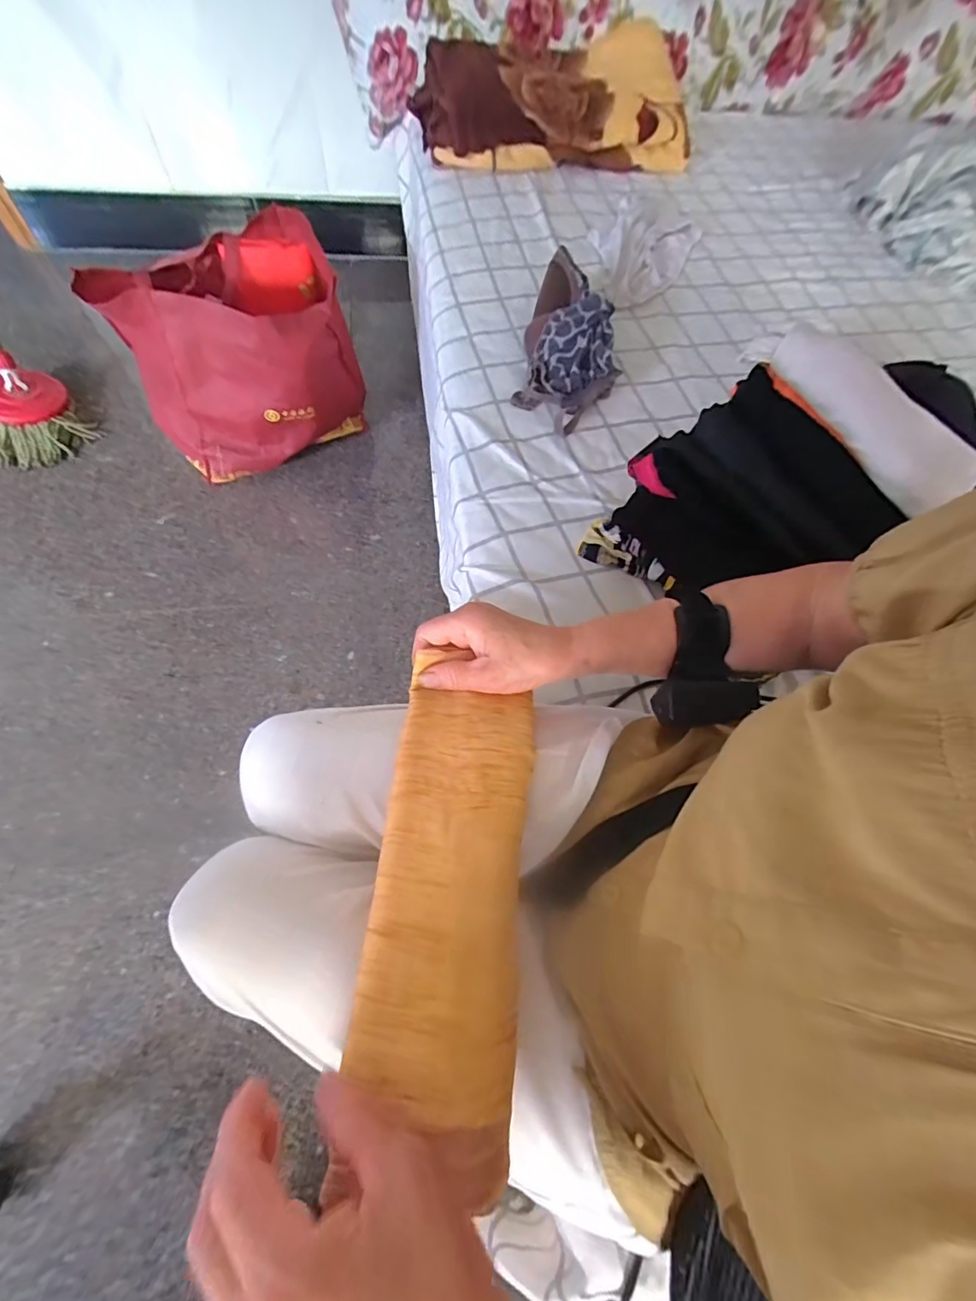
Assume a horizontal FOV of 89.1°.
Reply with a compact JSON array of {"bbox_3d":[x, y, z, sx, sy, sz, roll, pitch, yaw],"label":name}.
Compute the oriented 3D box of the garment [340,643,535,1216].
[{"bbox_3d":[-0.019,0.126,0.302,0.091,0.025,0.271,3,58,0],"label":"garment"}]

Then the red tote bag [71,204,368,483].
[{"bbox_3d":[-0.477,-0.583,0.987,0.400,0.314,0.328,-28,68,-14],"label":"red tote bag"}]

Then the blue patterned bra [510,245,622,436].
[{"bbox_3d":[0.112,-0.398,0.640,0.124,0.078,0.257,12,63,1],"label":"blue patterned bra"}]

